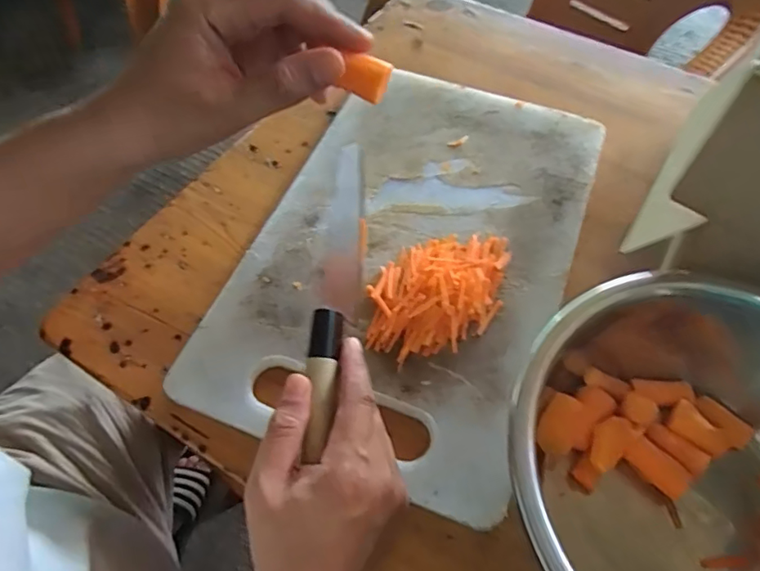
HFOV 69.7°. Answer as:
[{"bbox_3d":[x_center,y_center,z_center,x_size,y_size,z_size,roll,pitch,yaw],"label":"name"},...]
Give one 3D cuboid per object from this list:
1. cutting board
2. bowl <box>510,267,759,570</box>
[{"bbox_3d":[0.031,-0.042,0.453,0.247,0.020,0.387,19,59,12],"label":"cutting board"},{"bbox_3d":[0.184,0.116,0.317,0.196,0.105,0.230,-4,58,-2],"label":"bowl"}]

